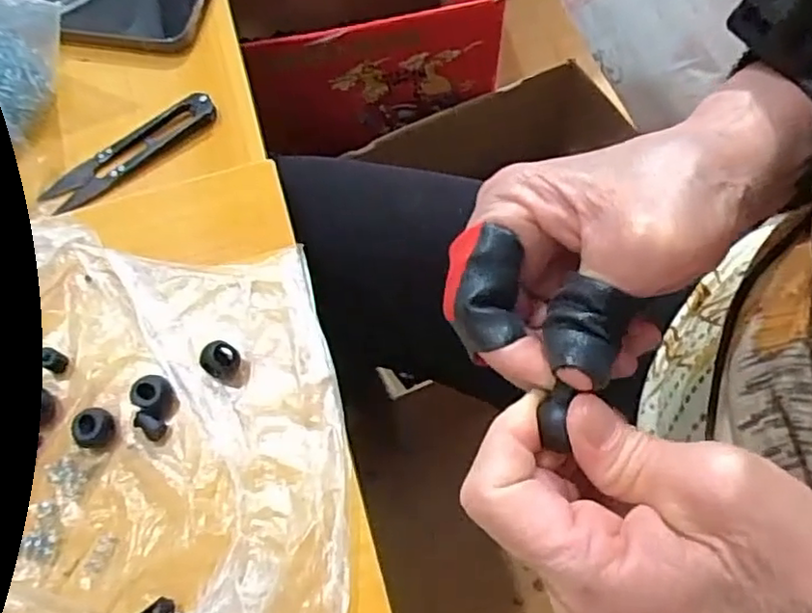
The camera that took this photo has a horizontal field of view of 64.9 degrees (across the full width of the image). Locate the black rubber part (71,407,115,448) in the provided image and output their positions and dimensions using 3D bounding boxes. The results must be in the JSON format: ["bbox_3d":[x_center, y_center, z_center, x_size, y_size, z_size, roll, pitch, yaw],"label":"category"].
[{"bbox_3d":[-0.138,0.054,0.283,0.014,0.013,0.017,27,69,14],"label":"black rubber part"}]

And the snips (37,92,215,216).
[{"bbox_3d":[-0.149,-0.086,0.343,0.099,0.009,0.024,-38,69,-15],"label":"snips"}]

